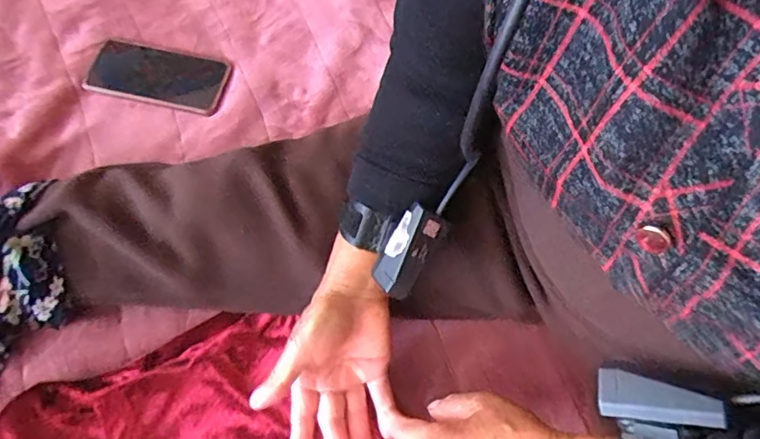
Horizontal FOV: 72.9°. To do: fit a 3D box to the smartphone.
[{"bbox_3d":[-0.275,-0.179,0.642,0.173,0.016,0.080,12,70,5],"label":"smartphone"}]

